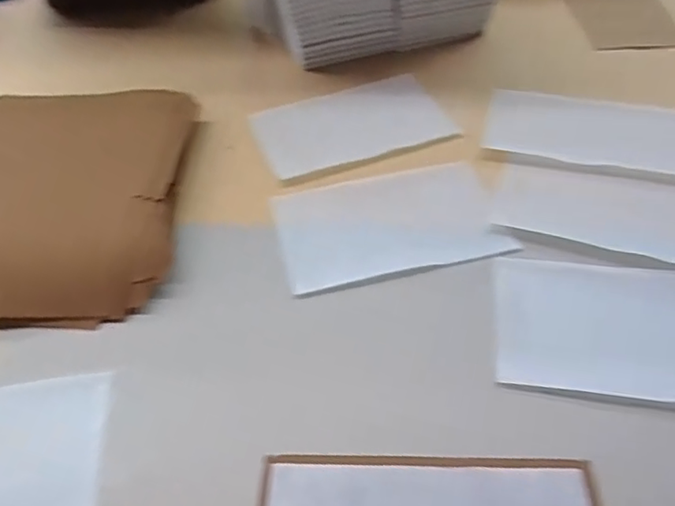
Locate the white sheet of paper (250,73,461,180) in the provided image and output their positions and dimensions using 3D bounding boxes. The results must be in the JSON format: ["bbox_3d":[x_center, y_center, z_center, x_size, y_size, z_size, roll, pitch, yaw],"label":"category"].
[{"bbox_3d":[0.013,-0.125,0.563,0.176,0.007,0.099,-17,56,-15],"label":"white sheet of paper"}]

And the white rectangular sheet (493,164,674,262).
[{"bbox_3d":[0.229,-0.034,0.472,0.187,0.007,0.090,13,52,12],"label":"white rectangular sheet"}]

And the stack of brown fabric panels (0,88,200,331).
[{"bbox_3d":[-0.238,-0.062,0.478,0.216,0.056,0.257,-1,50,1],"label":"stack of brown fabric panels"}]

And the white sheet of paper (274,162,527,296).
[{"bbox_3d":[0.042,-0.025,0.478,0.172,0.004,0.109,-11,51,-7],"label":"white sheet of paper"}]

